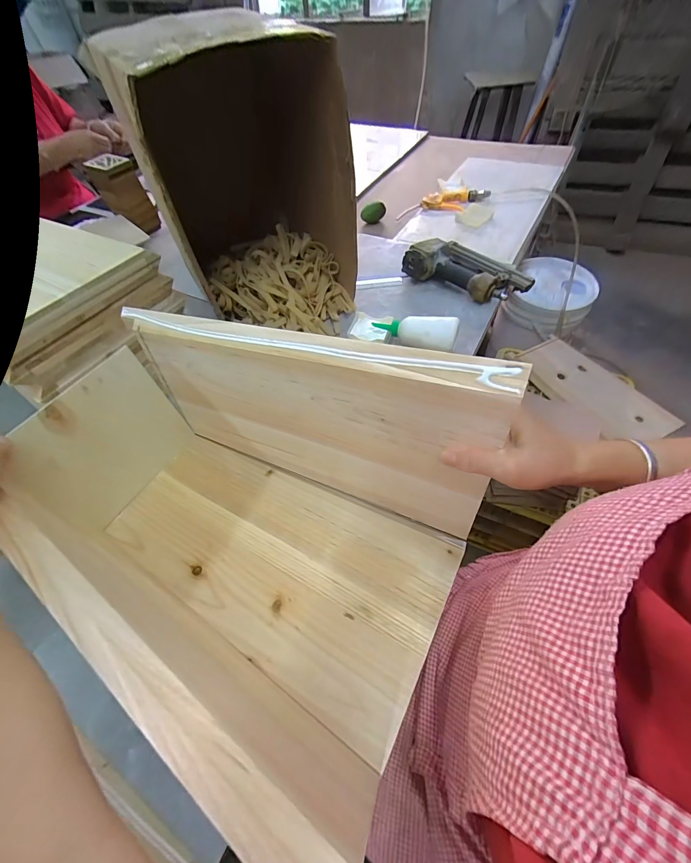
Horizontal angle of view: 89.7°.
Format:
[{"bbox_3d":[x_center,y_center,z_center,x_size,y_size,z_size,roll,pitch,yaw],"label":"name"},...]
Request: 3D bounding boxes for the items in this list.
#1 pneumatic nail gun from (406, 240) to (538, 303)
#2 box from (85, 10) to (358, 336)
[{"bbox_3d":[0.266,-0.352,0.742,0.243,0.070,0.169,29,60,21],"label":"pneumatic nail gun"},{"bbox_3d":[-0.128,-0.374,0.578,0.284,0.379,0.283,-13,55,-7],"label":"box"}]

